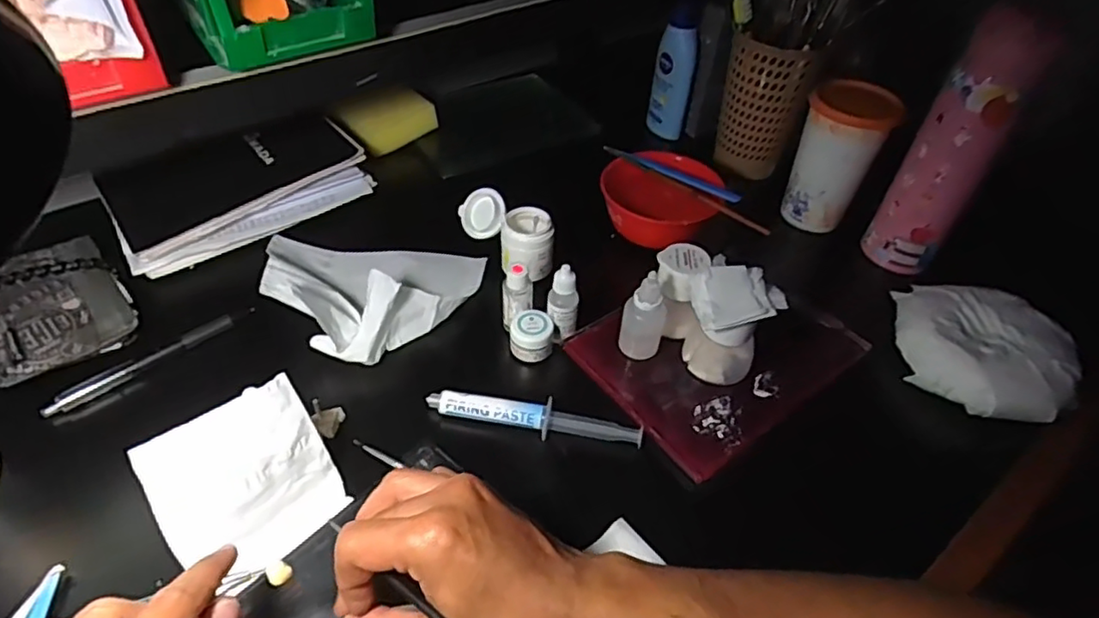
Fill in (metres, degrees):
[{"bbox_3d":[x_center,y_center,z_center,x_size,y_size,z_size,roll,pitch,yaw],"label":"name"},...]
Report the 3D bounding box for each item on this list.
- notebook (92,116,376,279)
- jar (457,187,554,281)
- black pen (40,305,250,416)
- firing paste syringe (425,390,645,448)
[{"bbox_3d":[-0.294,-0.124,0.590,0.209,0.034,0.150,-26,53,-26],"label":"notebook"},{"bbox_3d":[-0.034,-0.065,0.547,0.045,0.048,0.095,-32,57,-31],"label":"jar"},{"bbox_3d":[-0.293,0.034,0.468,0.144,0.012,0.016,-33,57,-31],"label":"black pen"},{"bbox_3d":[-0.010,0.074,0.437,0.148,0.013,0.021,8,46,2],"label":"firing paste syringe"}]

